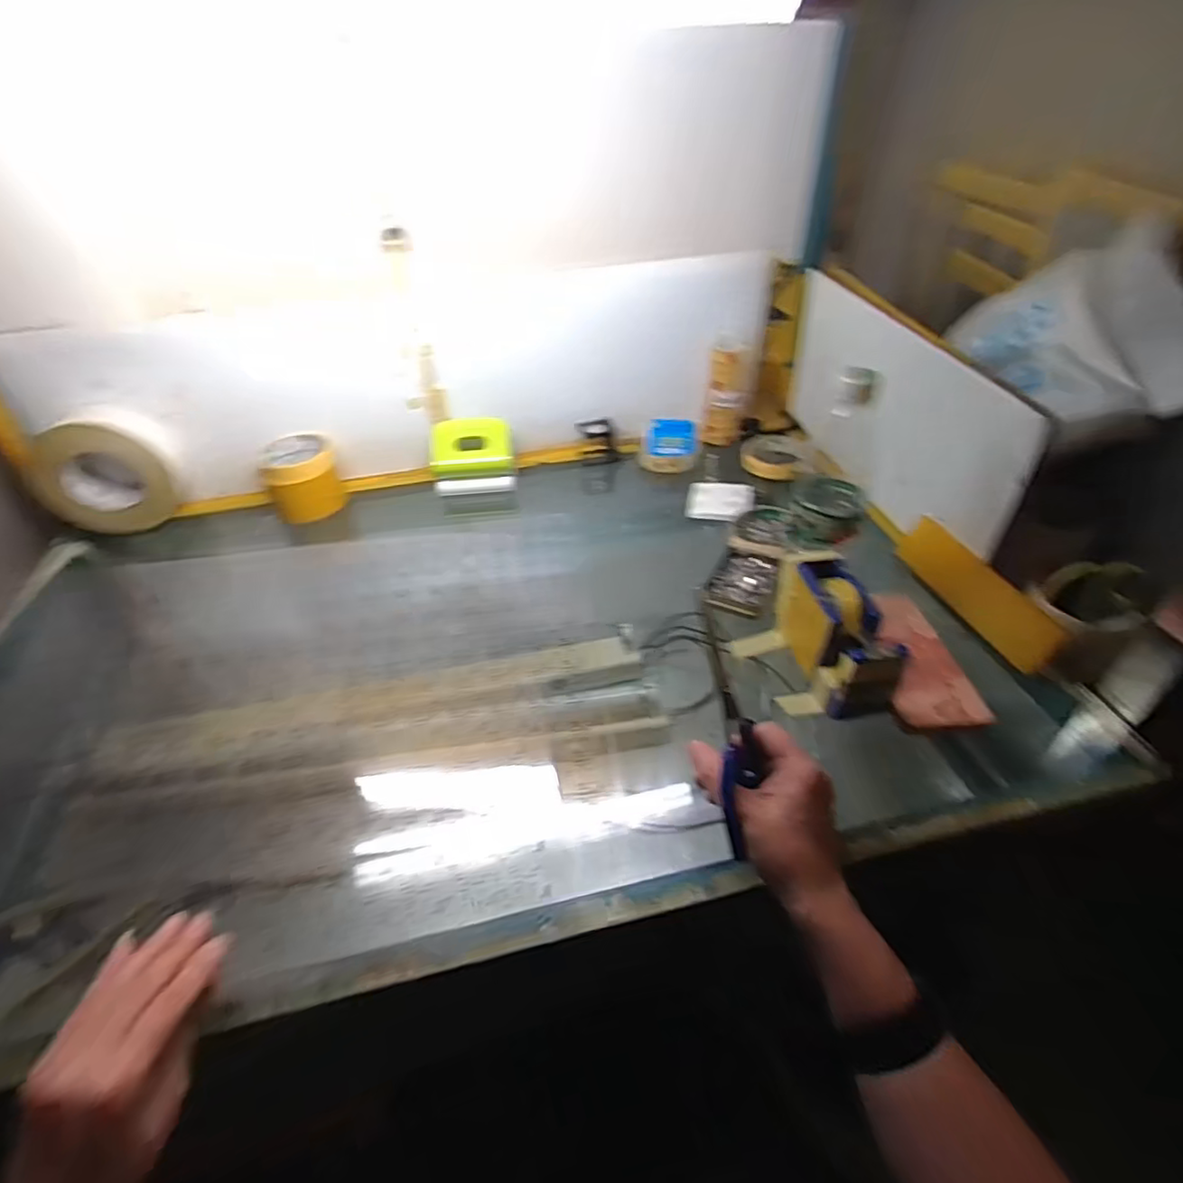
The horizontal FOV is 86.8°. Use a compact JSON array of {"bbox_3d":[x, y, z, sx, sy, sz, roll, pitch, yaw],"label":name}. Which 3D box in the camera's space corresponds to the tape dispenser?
[{"bbox_3d":[0.203,0.037,0.535,0.055,0.083,0.135,-7,40,-4],"label":"tape dispenser"}]

